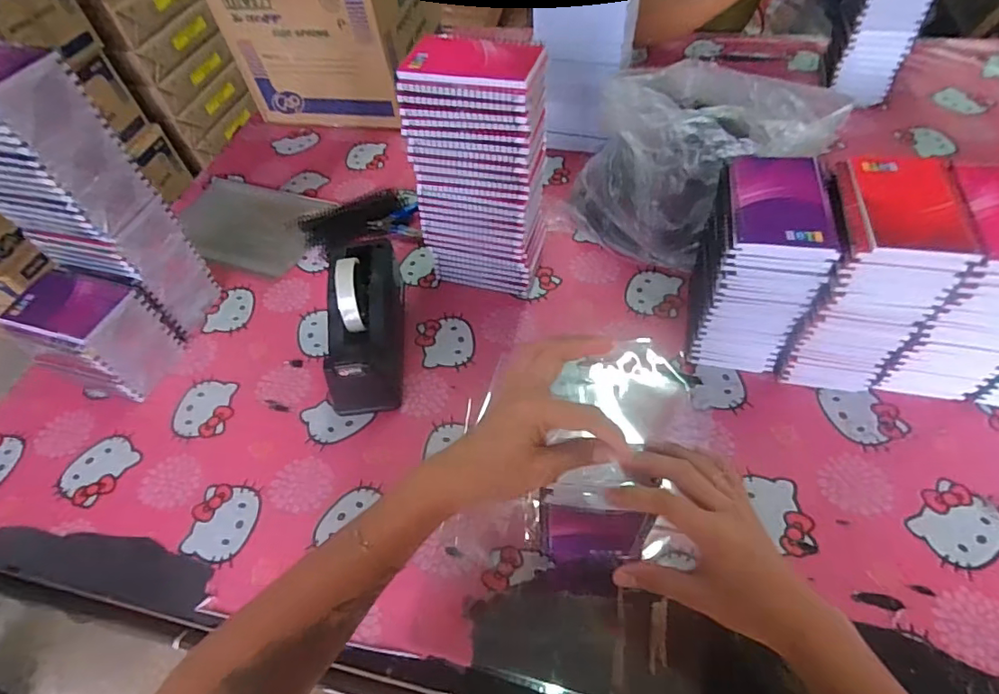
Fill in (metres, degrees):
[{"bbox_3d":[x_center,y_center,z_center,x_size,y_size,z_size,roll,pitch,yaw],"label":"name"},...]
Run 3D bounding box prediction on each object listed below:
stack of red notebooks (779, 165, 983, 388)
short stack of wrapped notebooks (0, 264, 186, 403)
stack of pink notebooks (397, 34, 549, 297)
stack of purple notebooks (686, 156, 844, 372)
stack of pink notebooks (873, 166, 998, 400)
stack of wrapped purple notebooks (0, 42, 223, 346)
[{"bbox_3d":[0.365,-0.067,0.554,0.097,0.206,0.133,7,55,10],"label":"stack of red notebooks"},{"bbox_3d":[-0.492,-0.020,0.652,0.149,0.112,0.105,13,56,14],"label":"short stack of wrapped notebooks"},{"bbox_3d":[-0.019,-0.194,0.633,0.138,0.284,0.091,11,56,13],"label":"stack of pink notebooks"},{"bbox_3d":[0.272,-0.083,0.578,0.094,0.198,0.130,8,55,10],"label":"stack of purple notebooks"},{"bbox_3d":[0.458,-0.055,0.539,0.097,0.203,0.129,8,55,11],"label":"stack of pink notebooks"},{"bbox_3d":[-0.471,-0.156,0.617,0.137,0.330,0.099,13,56,14],"label":"stack of wrapped purple notebooks"}]

